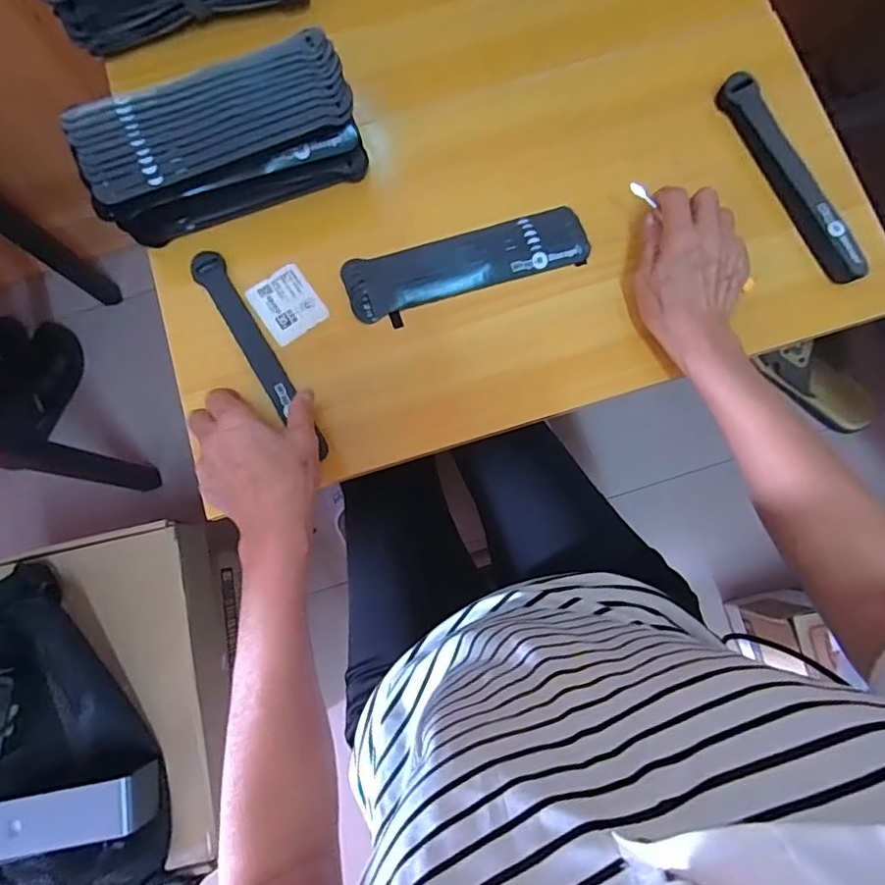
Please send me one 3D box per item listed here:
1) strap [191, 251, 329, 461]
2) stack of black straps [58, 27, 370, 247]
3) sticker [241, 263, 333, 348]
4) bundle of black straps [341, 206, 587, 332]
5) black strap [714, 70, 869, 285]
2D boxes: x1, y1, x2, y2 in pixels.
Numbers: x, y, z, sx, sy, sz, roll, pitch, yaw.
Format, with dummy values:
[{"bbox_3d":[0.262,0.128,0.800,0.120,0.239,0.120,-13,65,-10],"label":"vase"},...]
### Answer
[{"bbox_3d":[-0.149,-0.074,0.445,0.023,0.013,0.197,-32,78,-6],"label":"strap"},{"bbox_3d":[-0.171,-0.237,0.438,0.202,0.071,0.081,-19,79,-3],"label":"stack of black straps"},{"bbox_3d":[-0.129,-0.116,0.460,0.049,0.004,0.059,-35,81,-6],"label":"sticker"},{"bbox_3d":[0.020,-0.148,0.457,0.199,0.011,0.056,-17,79,-3],"label":"bundle of black straps"},{"bbox_3d":[0.291,-0.221,0.461,0.024,0.023,0.197,-27,80,-5],"label":"black strap"}]

